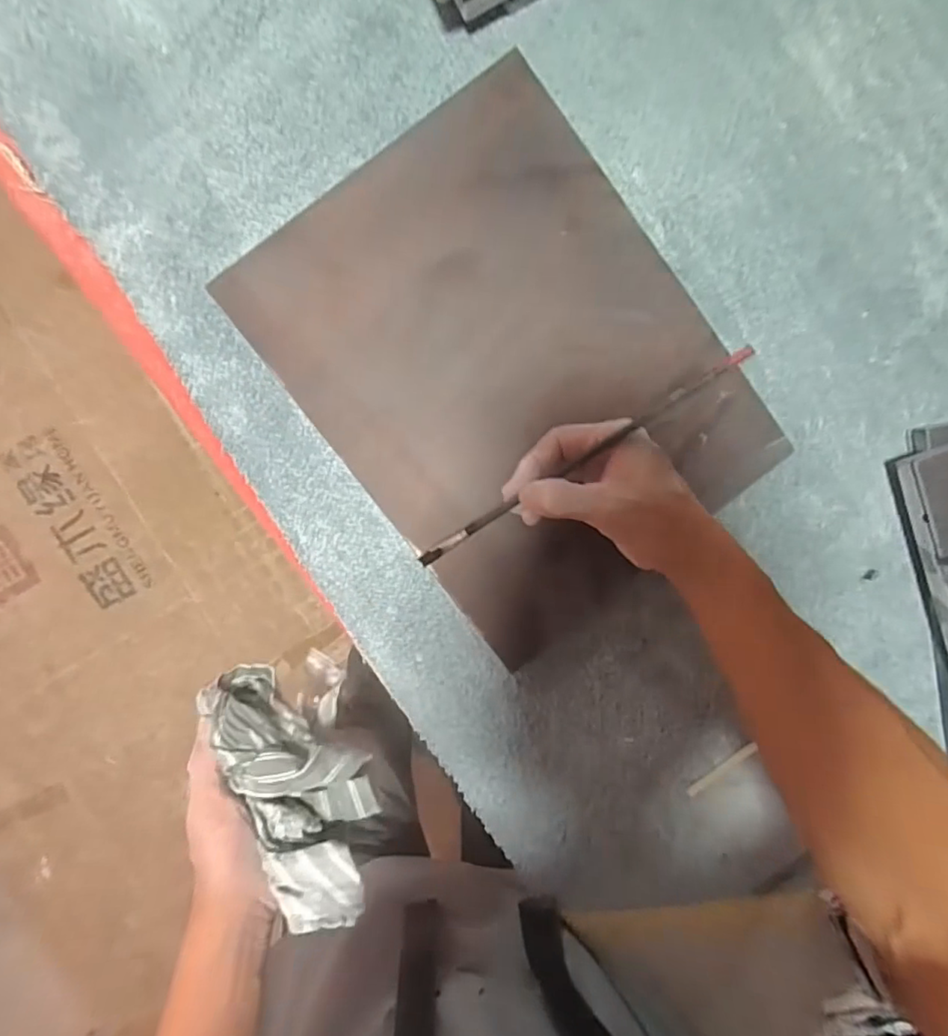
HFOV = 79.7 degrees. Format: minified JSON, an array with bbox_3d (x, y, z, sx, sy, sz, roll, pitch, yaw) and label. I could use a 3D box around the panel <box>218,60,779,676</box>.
[{"bbox_3d":[0.033,-0.109,0.433,0.285,0.017,0.366,-38,97,0],"label":"panel"}]

